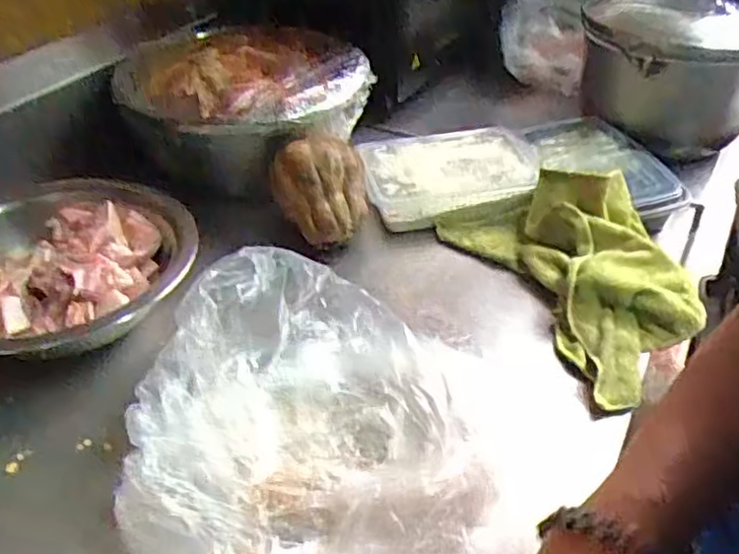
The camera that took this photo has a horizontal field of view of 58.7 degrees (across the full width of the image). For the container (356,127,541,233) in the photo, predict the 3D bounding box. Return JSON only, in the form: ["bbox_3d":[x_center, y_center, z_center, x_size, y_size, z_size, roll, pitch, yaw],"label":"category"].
[{"bbox_3d":[0.090,-0.118,0.767,0.204,0.046,0.137,-5,39,-7],"label":"container"}]

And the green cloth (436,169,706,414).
[{"bbox_3d":[0.209,-0.019,0.629,0.169,0.070,0.280,-16,42,-20],"label":"green cloth"}]

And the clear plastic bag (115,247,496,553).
[{"bbox_3d":[-0.035,0.086,0.505,0.267,0.078,0.249,2,39,2],"label":"clear plastic bag"}]

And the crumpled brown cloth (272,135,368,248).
[{"bbox_3d":[-0.050,-0.093,0.689,0.093,0.083,0.088,11,40,13],"label":"crumpled brown cloth"}]

